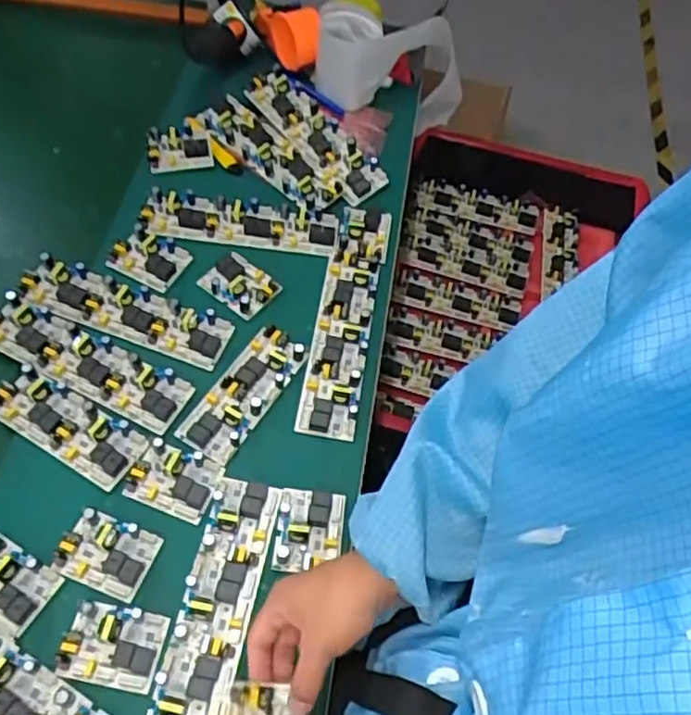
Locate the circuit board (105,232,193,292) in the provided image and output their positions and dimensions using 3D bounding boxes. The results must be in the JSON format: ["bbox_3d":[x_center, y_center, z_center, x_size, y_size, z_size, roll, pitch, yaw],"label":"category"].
[{"bbox_3d":[-0.232,-0.118,0.798,0.079,0.016,0.064,23,59,10],"label":"circuit board"}]

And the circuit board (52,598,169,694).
[{"bbox_3d":[-0.199,0.242,0.571,0.079,0.020,0.062,10,58,2],"label":"circuit board"}]

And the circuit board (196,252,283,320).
[{"bbox_3d":[-0.125,-0.088,0.790,0.078,0.012,0.064,35,62,17],"label":"circuit board"}]

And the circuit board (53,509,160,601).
[{"bbox_3d":[-0.218,0.177,0.615,0.077,0.020,0.061,19,59,8],"label":"circuit board"}]

